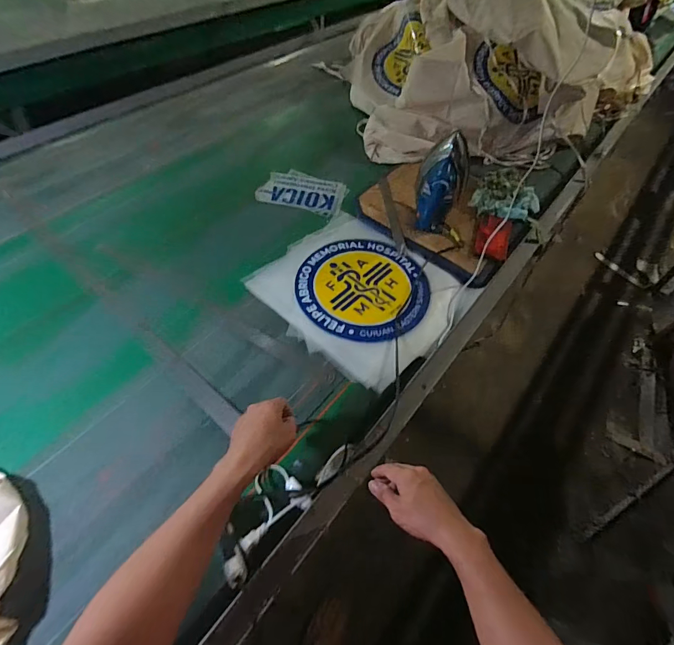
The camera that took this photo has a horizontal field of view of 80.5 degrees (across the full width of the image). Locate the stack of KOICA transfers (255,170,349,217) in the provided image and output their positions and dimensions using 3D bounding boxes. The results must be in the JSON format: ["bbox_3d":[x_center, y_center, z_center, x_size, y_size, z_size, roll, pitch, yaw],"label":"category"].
[{"bbox_3d":[-0.091,-0.366,1.102,0.229,0.013,0.161,17,53,10],"label":"stack of KOICA transfers"}]

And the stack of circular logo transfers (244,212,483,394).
[{"bbox_3d":[0.052,-0.073,0.887,0.399,0.007,0.361,35,58,22],"label":"stack of circular logo transfers"}]

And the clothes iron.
[{"bbox_3d":[0.234,-0.303,0.915,0.111,0.218,0.126,15,53,8],"label":"clothes iron"}]

